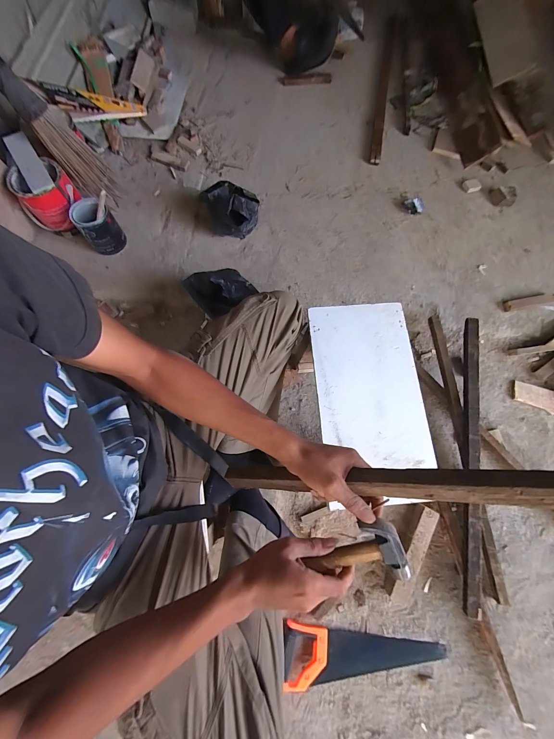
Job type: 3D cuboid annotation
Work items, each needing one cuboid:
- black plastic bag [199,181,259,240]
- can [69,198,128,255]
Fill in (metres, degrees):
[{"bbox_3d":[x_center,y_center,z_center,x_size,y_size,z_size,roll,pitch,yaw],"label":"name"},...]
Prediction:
[{"bbox_3d":[-0.153,-0.511,0.894,0.167,0.168,0.128,32,75,8],"label":"black plastic bag"},{"bbox_3d":[-0.556,-0.444,0.875,0.105,0.129,0.107,1,73,-2],"label":"can"}]

